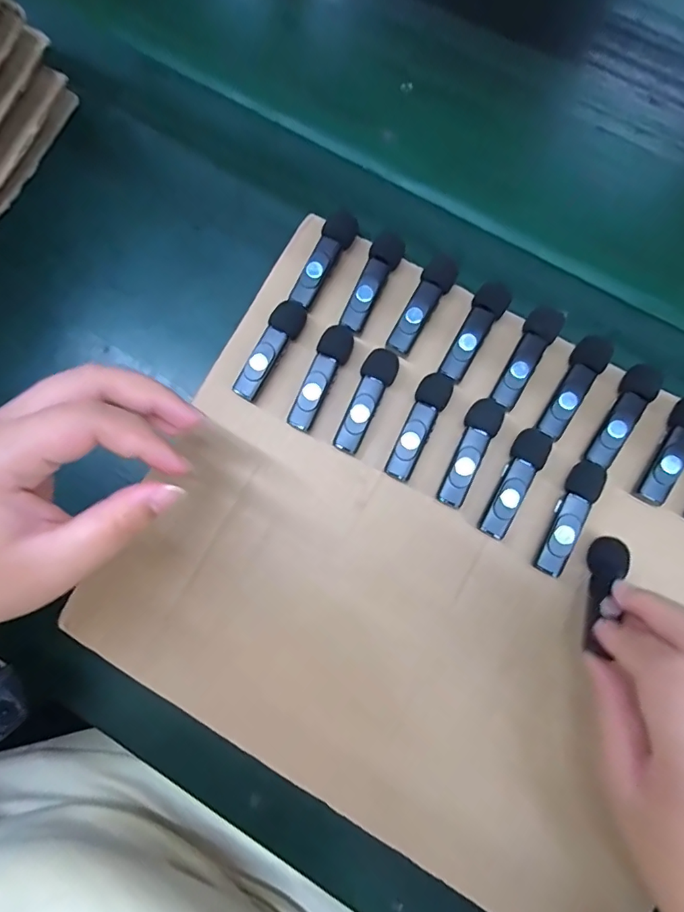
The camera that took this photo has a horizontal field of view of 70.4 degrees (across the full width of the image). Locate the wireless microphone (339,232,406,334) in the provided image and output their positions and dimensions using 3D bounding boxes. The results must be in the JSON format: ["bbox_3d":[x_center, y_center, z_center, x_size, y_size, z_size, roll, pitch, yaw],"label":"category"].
[{"bbox_3d":[0.019,-0.104,0.293,0.018,0.014,0.061,25,79,5],"label":"wireless microphone"}]

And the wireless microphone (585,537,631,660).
[{"bbox_3d":[0.135,0.069,0.249,0.018,0.018,0.064,32,56,7],"label":"wireless microphone"}]

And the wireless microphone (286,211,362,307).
[{"bbox_3d":[-0.011,-0.120,0.295,0.017,0.013,0.062,30,79,6],"label":"wireless microphone"}]

